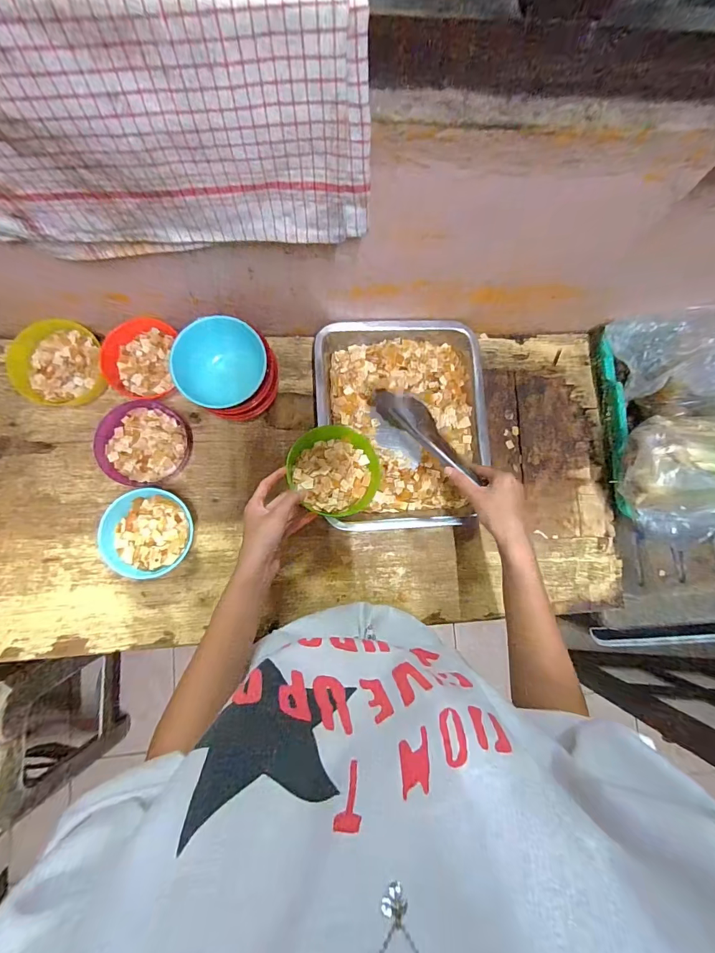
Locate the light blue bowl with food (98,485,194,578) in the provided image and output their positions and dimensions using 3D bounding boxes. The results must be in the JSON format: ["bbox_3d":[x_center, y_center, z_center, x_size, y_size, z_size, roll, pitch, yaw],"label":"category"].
[{"bbox_3d":[-0.274,0.075,0.526,0.103,0.051,0.112,1,83,-6],"label":"light blue bowl with food"}]

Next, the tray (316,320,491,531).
[{"bbox_3d":[0.066,-0.080,0.582,0.239,0.039,0.298,-3,83,-6],"label":"tray"}]

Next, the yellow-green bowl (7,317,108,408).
[{"bbox_3d":[-0.415,-0.157,0.548,0.104,0.036,0.114,1,83,-6],"label":"yellow-green bowl"}]

